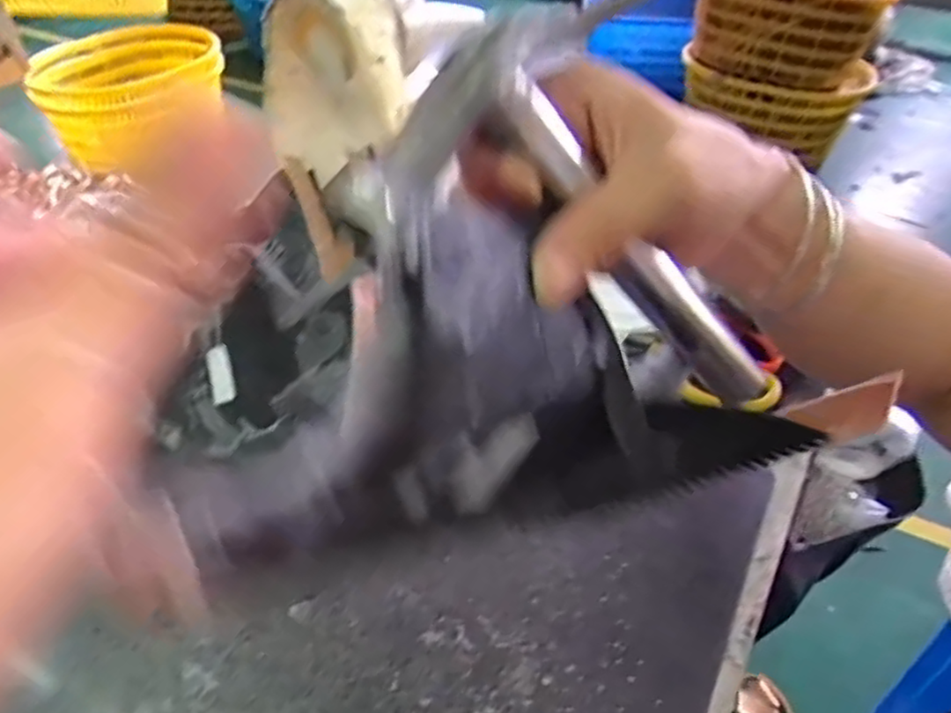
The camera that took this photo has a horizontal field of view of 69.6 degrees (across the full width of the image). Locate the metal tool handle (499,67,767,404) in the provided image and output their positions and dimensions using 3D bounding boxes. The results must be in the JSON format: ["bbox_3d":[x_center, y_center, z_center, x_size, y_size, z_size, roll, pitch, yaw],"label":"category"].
[{"bbox_3d":[0.061,-0.032,0.248,0.020,0.165,0.013,-30,35,27],"label":"metal tool handle"}]

